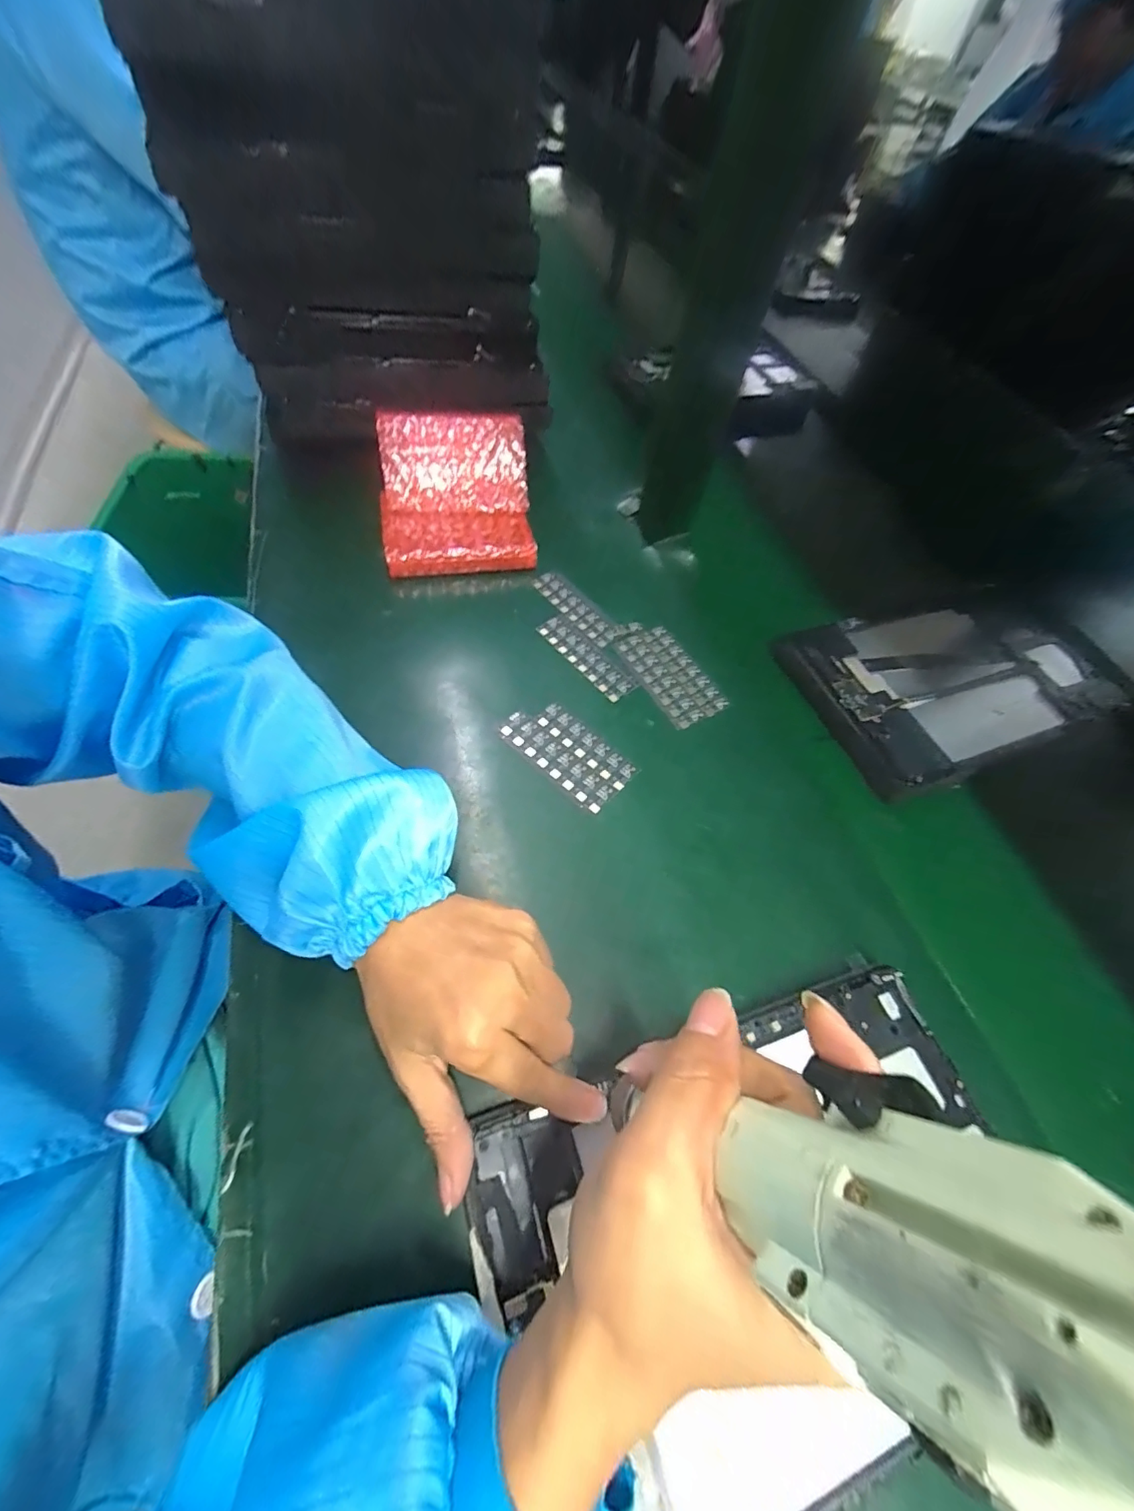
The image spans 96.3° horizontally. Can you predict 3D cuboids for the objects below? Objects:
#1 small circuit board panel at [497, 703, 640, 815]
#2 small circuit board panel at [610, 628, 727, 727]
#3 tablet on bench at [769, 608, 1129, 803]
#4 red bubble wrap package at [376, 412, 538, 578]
[{"bbox_3d":[0.000,-0.002,0.356,0.091,0.004,0.049,40,63,16],"label":"small circuit board panel"},{"bbox_3d":[0.080,-0.065,0.403,0.050,0.005,0.093,-24,66,-21],"label":"small circuit board panel"},{"bbox_3d":[0.317,-0.067,0.423,0.246,0.026,0.153,-17,63,-17],"label":"tablet on bench"},{"bbox_3d":[-0.096,-0.221,0.439,0.127,0.082,0.119,-6,59,-11],"label":"red bubble wrap package"}]

